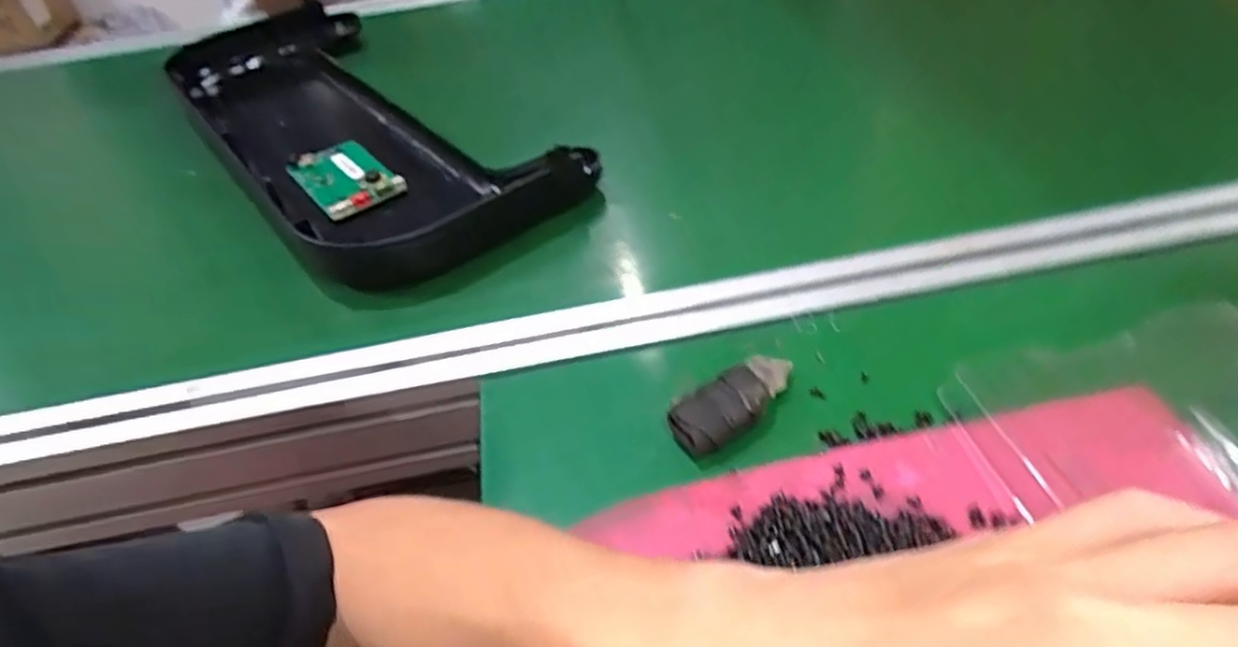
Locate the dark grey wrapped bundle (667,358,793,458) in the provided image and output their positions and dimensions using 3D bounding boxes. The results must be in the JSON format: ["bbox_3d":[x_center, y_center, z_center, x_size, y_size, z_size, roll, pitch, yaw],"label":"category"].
[{"bbox_3d":[0.059,0.038,0.357,0.073,0.022,0.027,-30,46,-18],"label":"dark grey wrapped bundle"}]

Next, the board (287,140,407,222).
[{"bbox_3d":[-0.233,-0.126,0.600,0.062,0.012,0.121,-34,48,-21],"label":"board"}]

